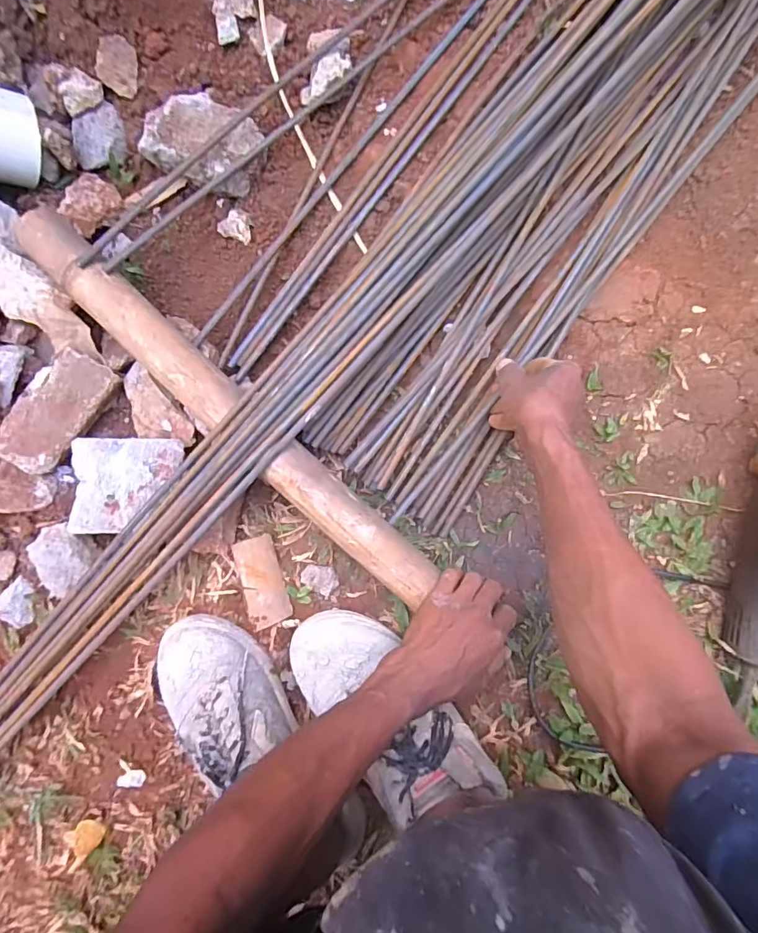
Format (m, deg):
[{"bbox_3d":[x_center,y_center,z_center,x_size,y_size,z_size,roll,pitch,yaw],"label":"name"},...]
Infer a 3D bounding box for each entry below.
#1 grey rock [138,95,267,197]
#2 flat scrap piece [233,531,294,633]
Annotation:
[{"bbox_3d":[-0.186,-0.338,0.513,0.114,0.050,0.091,30,91,-2],"label":"grey rock"},{"bbox_3d":[-0.121,0.119,0.511,0.041,0.007,0.089,-17,82,-8],"label":"flat scrap piece"}]

